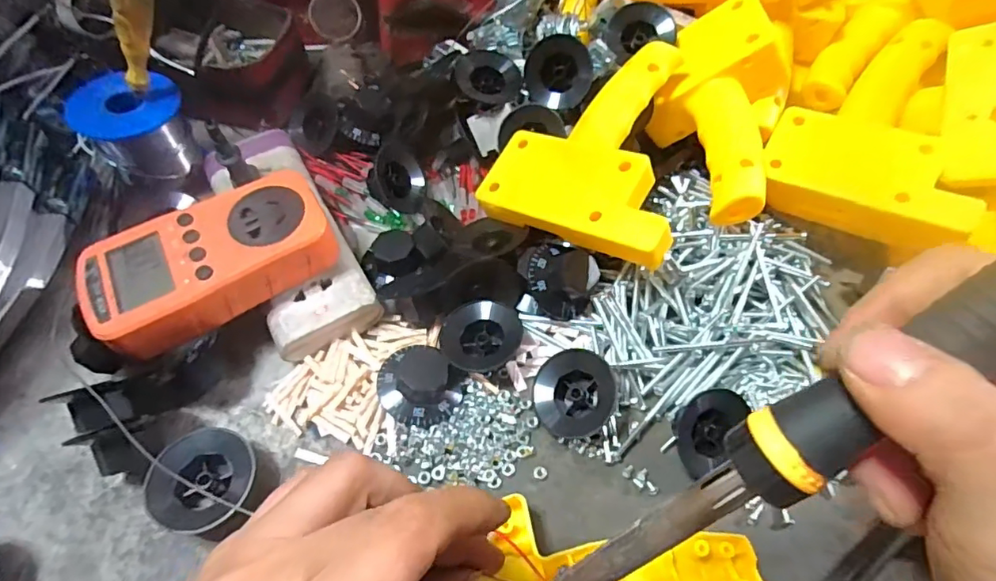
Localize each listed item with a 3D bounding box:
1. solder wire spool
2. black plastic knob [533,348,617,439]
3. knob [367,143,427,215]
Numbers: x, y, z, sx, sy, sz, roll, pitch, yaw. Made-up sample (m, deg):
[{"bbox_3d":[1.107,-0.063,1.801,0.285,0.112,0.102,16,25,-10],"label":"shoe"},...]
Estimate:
[{"bbox_3d":[-0.244,-0.109,0.360,0.062,0.055,0.062,2,57,-3],"label":"solder wire spool"},{"bbox_3d":[0.044,0.059,0.298,0.044,0.016,0.048,14,80,27],"label":"black plastic knob"},{"bbox_3d":[-0.071,-0.079,0.373,0.046,0.024,0.046,22,64,-42],"label":"knob"}]

